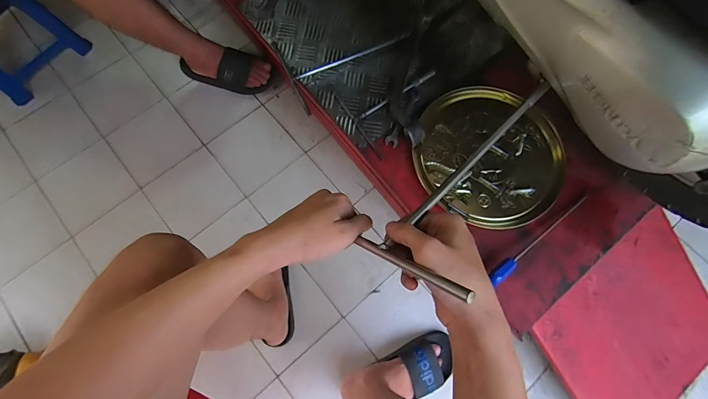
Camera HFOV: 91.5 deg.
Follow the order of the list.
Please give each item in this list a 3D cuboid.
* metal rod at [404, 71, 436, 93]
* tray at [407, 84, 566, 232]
[{"bbox_3d":[0.122,-0.220,0.648,0.074,0.007,0.009,-33,76,-9],"label":"metal rod"},{"bbox_3d":[0.237,-0.079,0.607,0.247,0.014,0.246,0,74,0],"label":"tray"}]

